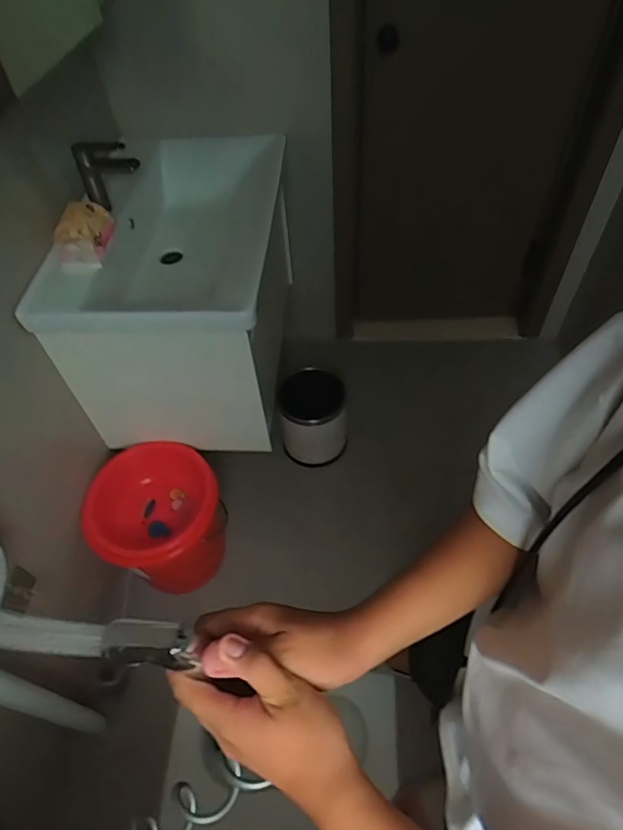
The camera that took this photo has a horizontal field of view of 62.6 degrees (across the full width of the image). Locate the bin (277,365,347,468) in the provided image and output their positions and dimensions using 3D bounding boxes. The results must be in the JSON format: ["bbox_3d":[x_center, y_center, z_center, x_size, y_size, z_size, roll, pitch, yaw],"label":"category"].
[{"bbox_3d":[0.010,0.005,1.710,0.208,0.291,0.210,0,53,4],"label":"bin"}]

